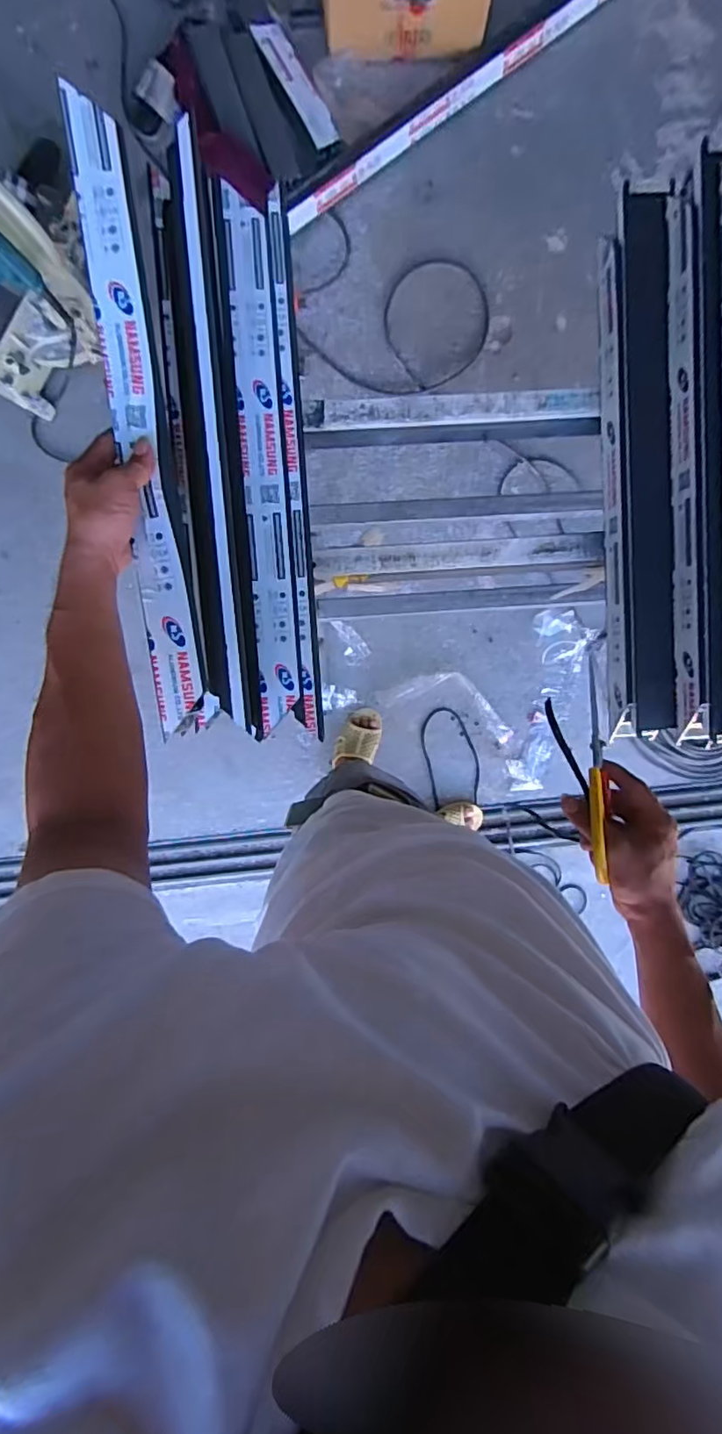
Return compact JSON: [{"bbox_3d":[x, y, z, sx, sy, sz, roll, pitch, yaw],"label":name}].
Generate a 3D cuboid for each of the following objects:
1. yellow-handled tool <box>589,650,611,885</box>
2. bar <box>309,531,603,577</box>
[{"bbox_3d":[0.229,0.043,0.554,0.018,0.020,0.224,7,69,-2],"label":"yellow-handled tool"},{"bbox_3d":[0.121,-0.194,0.682,0.348,0.023,0.035,-4,92,-1],"label":"bar"}]

